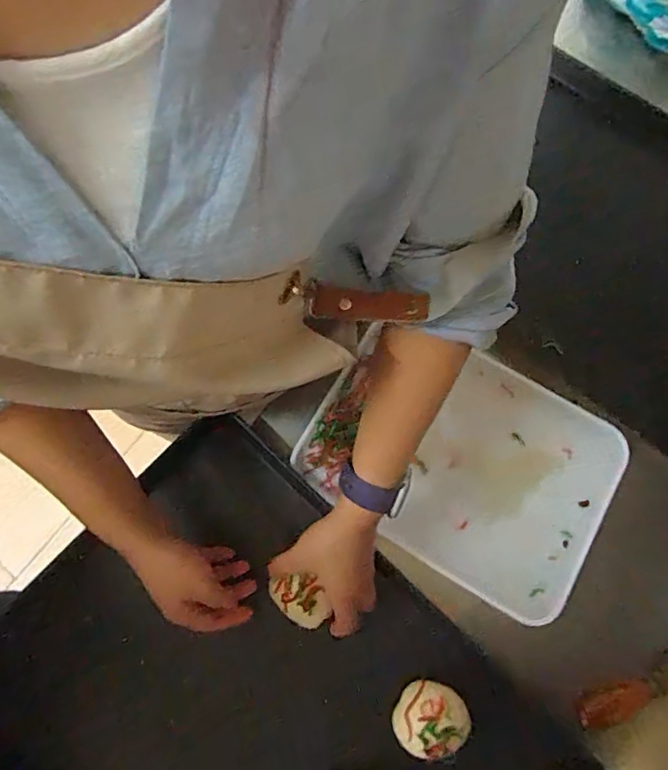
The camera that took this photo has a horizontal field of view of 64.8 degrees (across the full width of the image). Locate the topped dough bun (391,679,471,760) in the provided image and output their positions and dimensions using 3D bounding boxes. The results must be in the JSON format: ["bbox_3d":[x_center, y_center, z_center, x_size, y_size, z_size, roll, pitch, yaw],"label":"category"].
[{"bbox_3d":[0.093,0.323,0.506,0.062,0.028,0.065,0,75,1],"label":"topped dough bun"}]

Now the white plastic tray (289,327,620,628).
[{"bbox_3d":[0.142,0.080,0.586,0.322,0.028,0.238,31,78,8],"label":"white plastic tray"}]

